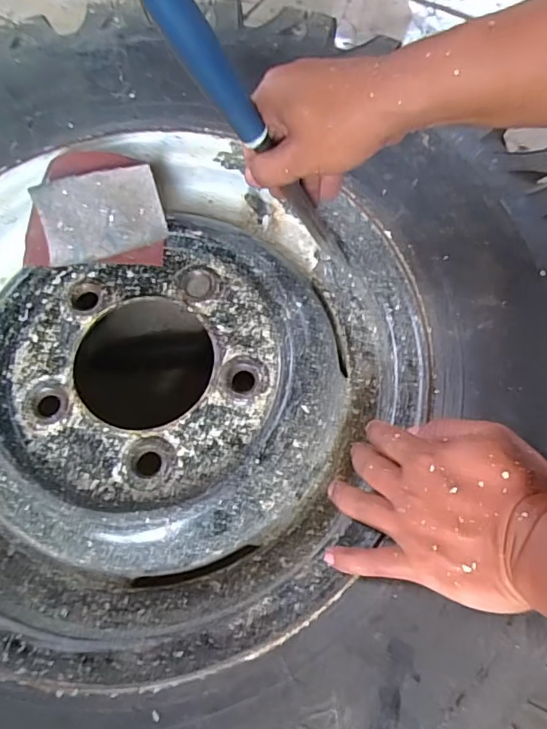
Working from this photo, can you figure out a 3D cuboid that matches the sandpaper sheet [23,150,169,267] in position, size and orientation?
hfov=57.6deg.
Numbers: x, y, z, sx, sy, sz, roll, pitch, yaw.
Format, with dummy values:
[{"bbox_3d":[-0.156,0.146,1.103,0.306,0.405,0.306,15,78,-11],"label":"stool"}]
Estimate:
[{"bbox_3d":[-0.156,-0.136,0.432,0.118,0.029,0.105,-6,87,-5],"label":"sandpaper sheet"}]

